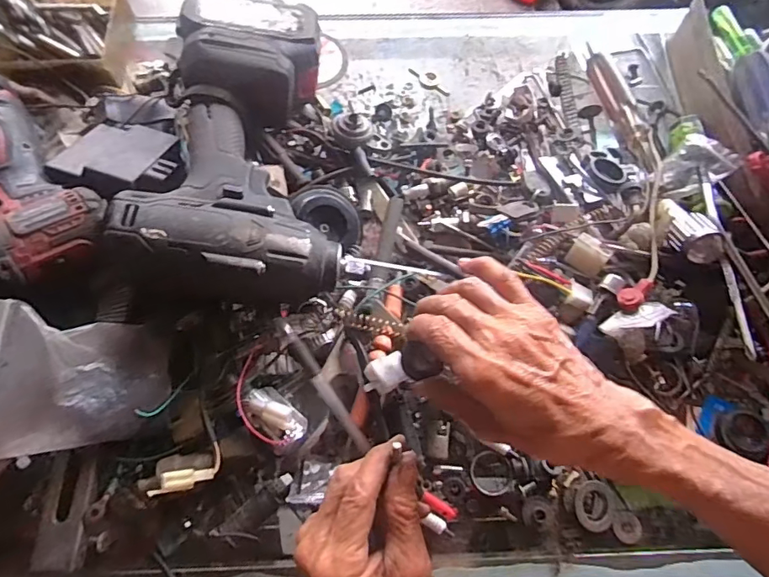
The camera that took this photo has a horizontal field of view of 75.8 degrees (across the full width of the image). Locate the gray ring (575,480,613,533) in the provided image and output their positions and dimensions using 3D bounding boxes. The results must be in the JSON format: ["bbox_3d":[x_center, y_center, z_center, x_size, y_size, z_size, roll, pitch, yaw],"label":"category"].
[{"bbox_3d":[0.149,0.154,0.349,0.028,0.004,0.034,0,78,-10],"label":"gray ring"}]

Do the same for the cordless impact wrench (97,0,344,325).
[{"bbox_3d":[-0.113,-0.106,0.375,0.136,0.079,0.263,-6,70,-3],"label":"cordless impact wrench"}]

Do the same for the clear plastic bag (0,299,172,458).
[{"bbox_3d":[-0.200,0.062,0.311,0.098,0.064,0.090,1,70,-1],"label":"clear plastic bag"}]

